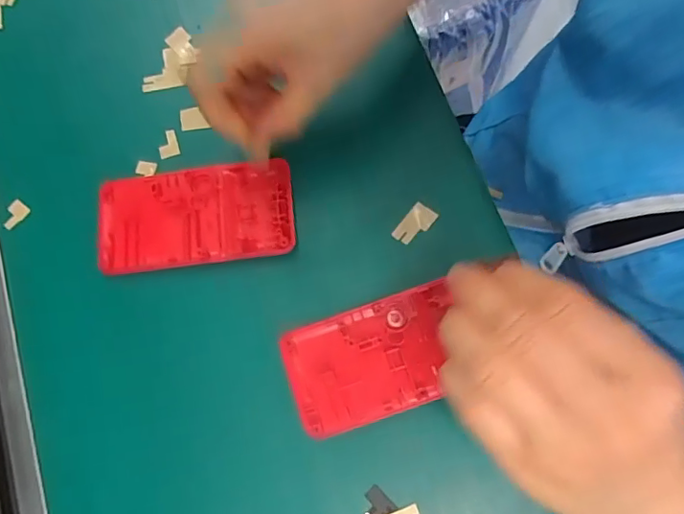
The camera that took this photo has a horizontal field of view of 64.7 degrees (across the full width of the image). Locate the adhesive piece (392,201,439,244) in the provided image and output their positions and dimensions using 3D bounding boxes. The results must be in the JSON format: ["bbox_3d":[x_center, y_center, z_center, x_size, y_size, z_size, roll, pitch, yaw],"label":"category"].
[{"bbox_3d":[0.045,-0.020,0.334,0.016,0.005,0.027,38,82,12],"label":"adhesive piece"}]

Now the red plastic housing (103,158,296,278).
[{"bbox_3d":[-0.091,-0.025,0.335,0.121,0.015,0.062,-7,75,3],"label":"red plastic housing"}]

